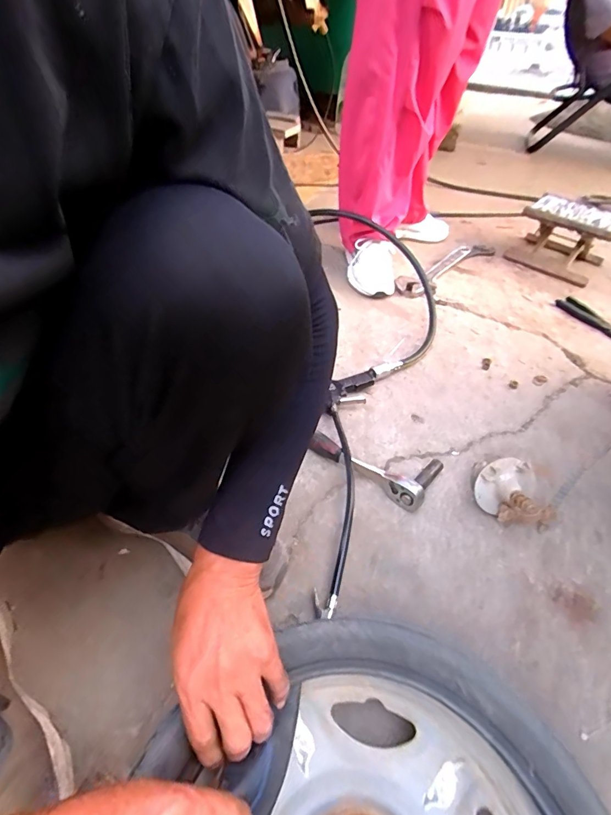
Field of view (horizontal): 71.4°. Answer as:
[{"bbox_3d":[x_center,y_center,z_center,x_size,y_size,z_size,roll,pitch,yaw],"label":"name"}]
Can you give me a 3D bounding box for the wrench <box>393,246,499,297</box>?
[{"bbox_3d":[0.390,-0.383,1.154,0.091,0.040,0.435,34,51,26],"label":"wrench"}]

